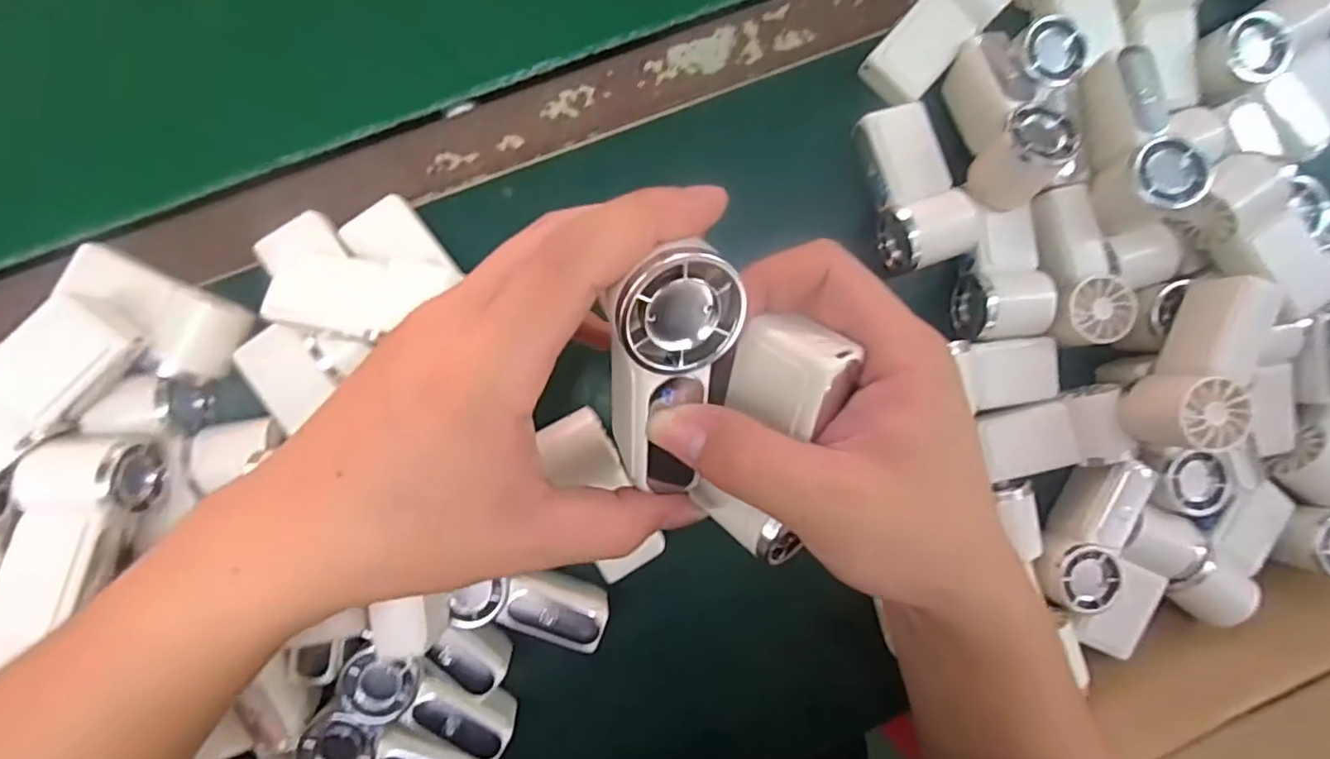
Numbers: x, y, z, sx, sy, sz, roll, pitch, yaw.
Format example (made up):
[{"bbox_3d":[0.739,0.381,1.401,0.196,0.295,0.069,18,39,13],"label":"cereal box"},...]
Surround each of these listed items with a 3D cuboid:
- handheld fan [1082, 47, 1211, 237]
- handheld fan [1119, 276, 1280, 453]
[{"bbox_3d":[0.259,-0.133,0.351,0.033,0.043,0.092,-8,90,-5],"label":"handheld fan"},{"bbox_3d":[0.289,-0.008,0.351,0.031,0.059,0.091,19,87,-4],"label":"handheld fan"}]

